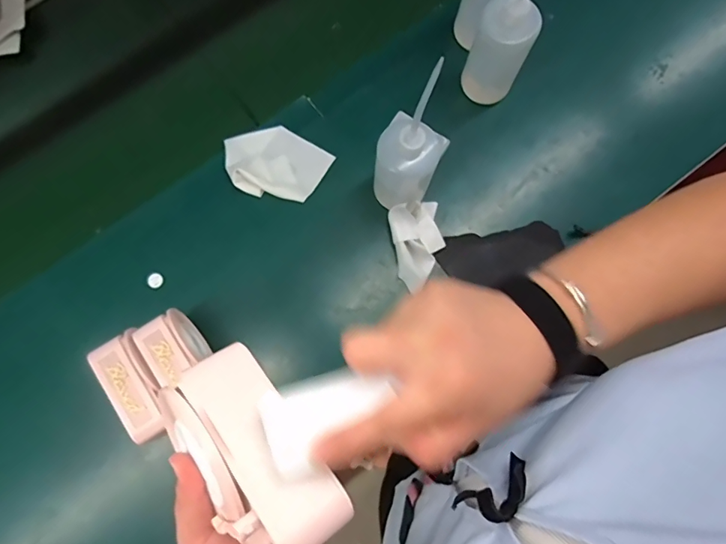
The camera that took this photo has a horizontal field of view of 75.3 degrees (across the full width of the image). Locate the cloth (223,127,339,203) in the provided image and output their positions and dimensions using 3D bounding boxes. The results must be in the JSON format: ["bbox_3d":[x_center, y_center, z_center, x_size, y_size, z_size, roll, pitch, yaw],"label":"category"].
[{"bbox_3d":[-0.133,-0.161,0.702,0.142,0.046,0.113,30,81,5],"label":"cloth"}]

